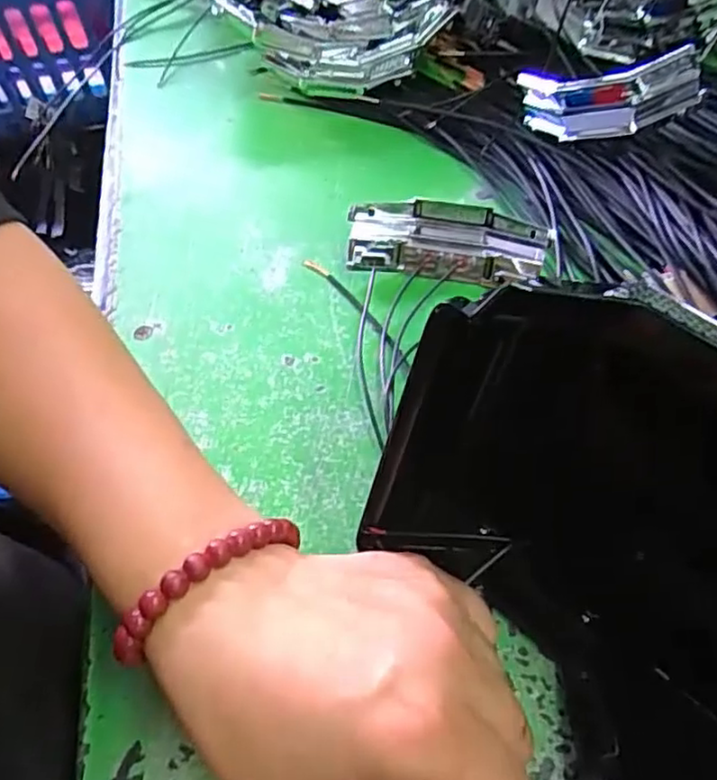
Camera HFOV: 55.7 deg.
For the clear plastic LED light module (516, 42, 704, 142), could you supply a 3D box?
[{"bbox_3d":[0.131,-0.156,0.365,0.096,0.036,0.016,11,49,44],"label":"clear plastic LED light module"}]

